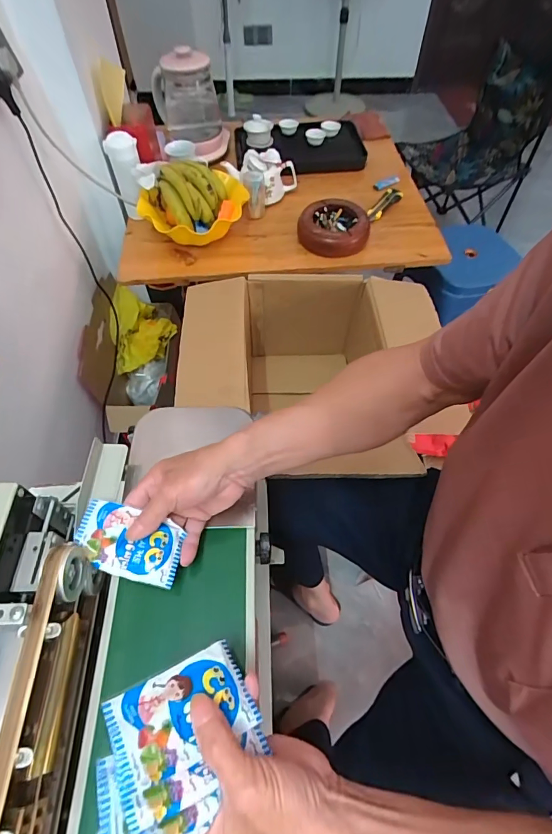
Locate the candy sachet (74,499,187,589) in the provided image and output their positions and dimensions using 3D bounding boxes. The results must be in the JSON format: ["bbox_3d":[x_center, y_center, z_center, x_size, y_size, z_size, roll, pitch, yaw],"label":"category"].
[{"bbox_3d":[-0.147,0.126,0.416,0.103,0.006,0.063,18,62,-6],"label":"candy sachet"}]

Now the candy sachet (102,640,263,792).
[{"bbox_3d":[-0.068,0.217,0.306,0.101,0.012,0.063,-8,48,-38],"label":"candy sachet"}]

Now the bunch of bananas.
[{"bbox_3d":[-0.186,-0.504,0.936,0.144,0.103,0.139,-8,57,-5],"label":"bunch of bananas"}]

